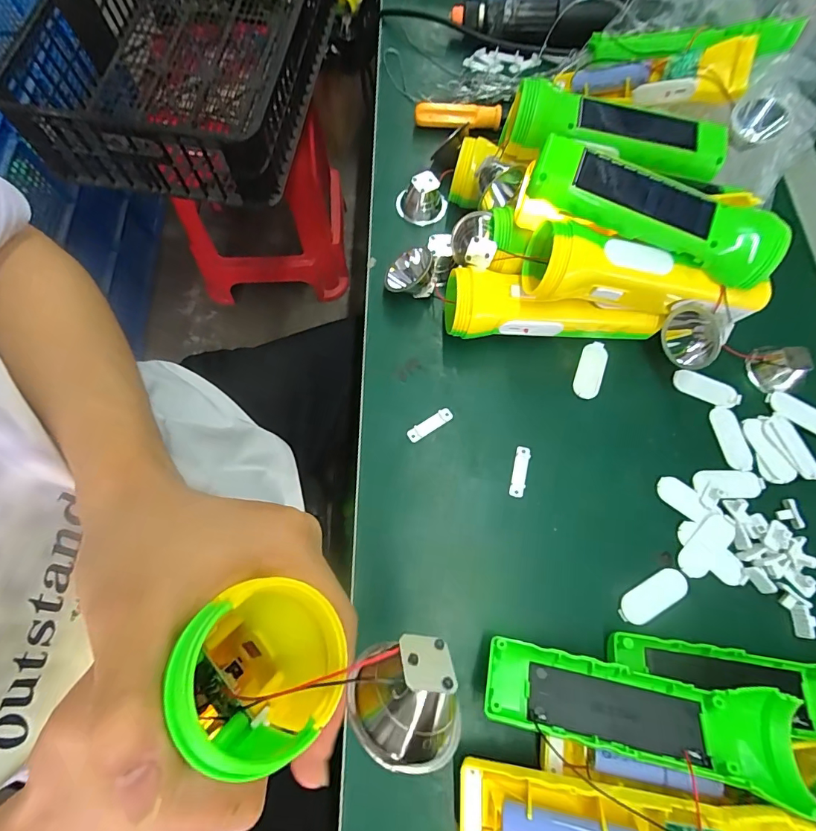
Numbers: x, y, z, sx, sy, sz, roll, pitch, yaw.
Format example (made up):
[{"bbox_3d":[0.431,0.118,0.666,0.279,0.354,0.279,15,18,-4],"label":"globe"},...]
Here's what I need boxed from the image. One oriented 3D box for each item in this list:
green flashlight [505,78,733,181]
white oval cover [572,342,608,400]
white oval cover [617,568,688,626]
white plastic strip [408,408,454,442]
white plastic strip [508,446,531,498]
[{"bbox_3d":[0.157,-0.216,0.322,0.158,0.042,0.043,12,71,2],"label":"green flashlight"},{"bbox_3d":[0.144,-0.036,0.339,0.021,0.004,0.049,20,70,7],"label":"white oval cover"},{"bbox_3d":[0.161,0.119,0.283,0.050,0.004,0.020,-28,72,-10],"label":"white oval cover"},{"bbox_3d":[0.016,0.007,0.320,0.037,0.006,0.009,-30,72,-11],"label":"white plastic strip"},{"bbox_3d":[0.081,0.040,0.308,0.010,0.004,0.036,13,70,4],"label":"white plastic strip"}]

